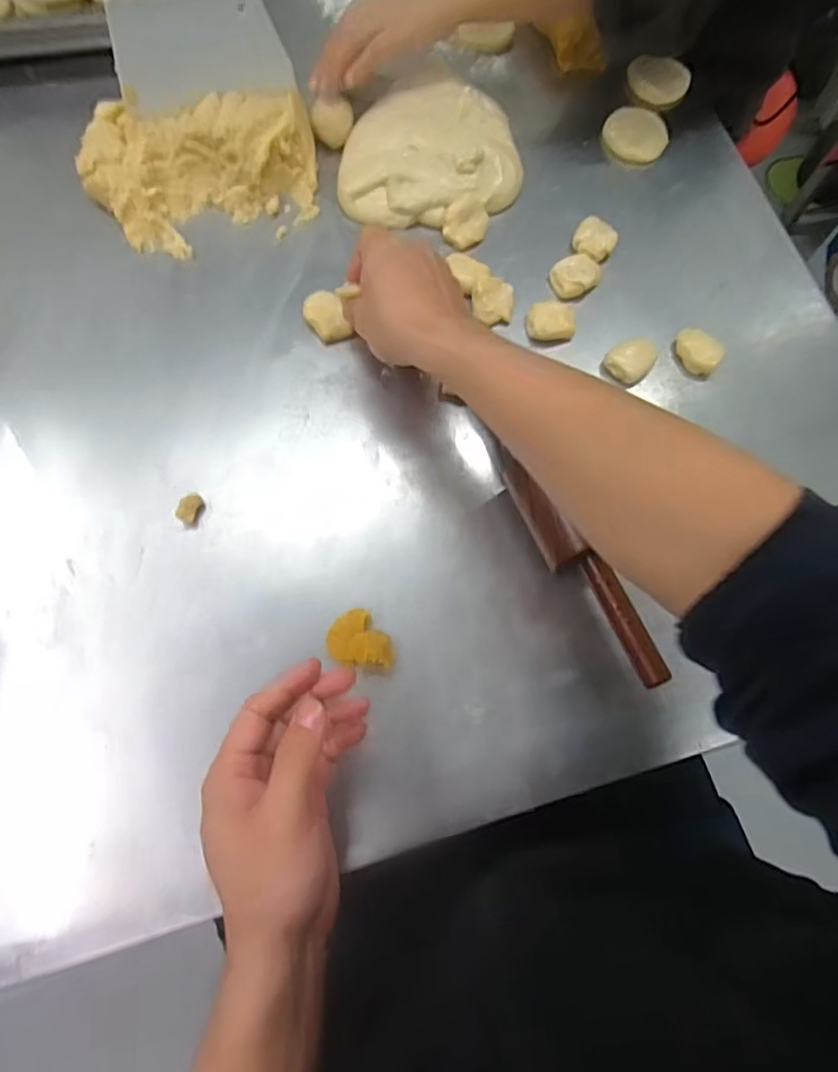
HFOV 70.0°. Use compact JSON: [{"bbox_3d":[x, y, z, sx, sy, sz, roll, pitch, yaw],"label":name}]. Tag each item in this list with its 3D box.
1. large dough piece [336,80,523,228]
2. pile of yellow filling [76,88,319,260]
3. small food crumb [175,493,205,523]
[{"bbox_3d":[0.009,-0.372,0.578,0.172,0.039,0.144,-6,71,-4],"label":"large dough piece"},{"bbox_3d":[-0.202,-0.331,0.543,0.208,0.060,0.138,0,71,-2],"label":"pile of yellow filling"},{"bbox_3d":[-0.177,-0.022,0.466,0.014,0.012,0.022,13,71,3],"label":"small food crumb"}]

